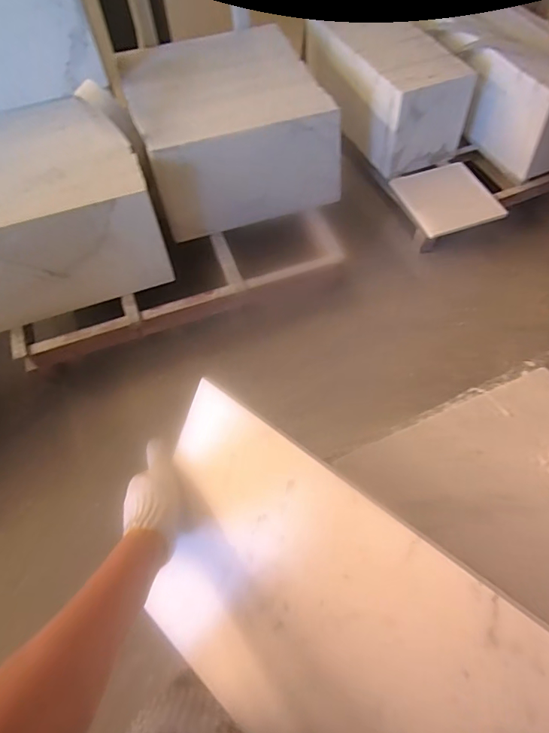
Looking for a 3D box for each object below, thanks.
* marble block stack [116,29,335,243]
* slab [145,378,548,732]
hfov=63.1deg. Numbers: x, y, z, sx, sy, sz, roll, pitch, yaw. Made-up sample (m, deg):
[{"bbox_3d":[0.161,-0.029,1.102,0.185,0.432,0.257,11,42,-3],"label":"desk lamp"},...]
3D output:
[{"bbox_3d":[-0.154,-0.789,1.490,0.580,0.315,0.564,-19,61,-10],"label":"marble block stack"},{"bbox_3d":[0.088,0.273,0.371,0.560,0.026,0.277,31,107,30],"label":"slab"}]

